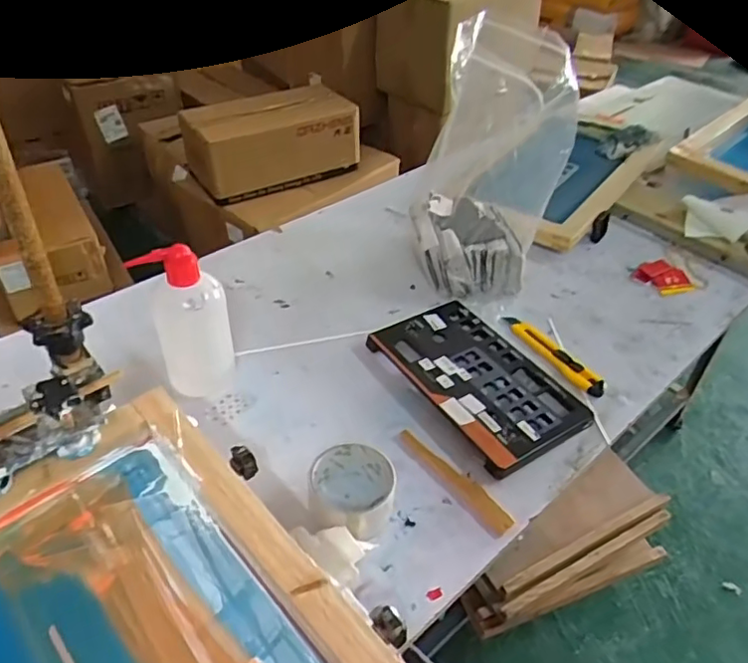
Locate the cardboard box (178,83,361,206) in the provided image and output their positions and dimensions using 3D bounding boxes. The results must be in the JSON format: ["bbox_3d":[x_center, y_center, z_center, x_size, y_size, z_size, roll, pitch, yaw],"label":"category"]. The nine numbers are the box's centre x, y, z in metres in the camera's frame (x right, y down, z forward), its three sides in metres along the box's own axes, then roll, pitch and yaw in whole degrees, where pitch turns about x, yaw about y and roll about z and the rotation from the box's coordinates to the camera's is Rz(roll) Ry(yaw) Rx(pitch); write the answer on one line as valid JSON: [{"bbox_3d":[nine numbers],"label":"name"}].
[{"bbox_3d":[-0.271,-0.538,1.650,0.454,0.159,0.297,-23,47,-27],"label":"cardboard box"}]

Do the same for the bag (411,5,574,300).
[{"bbox_3d":[0.150,-0.206,0.796,0.168,0.316,0.135,2,41,-1],"label":"bag"}]

